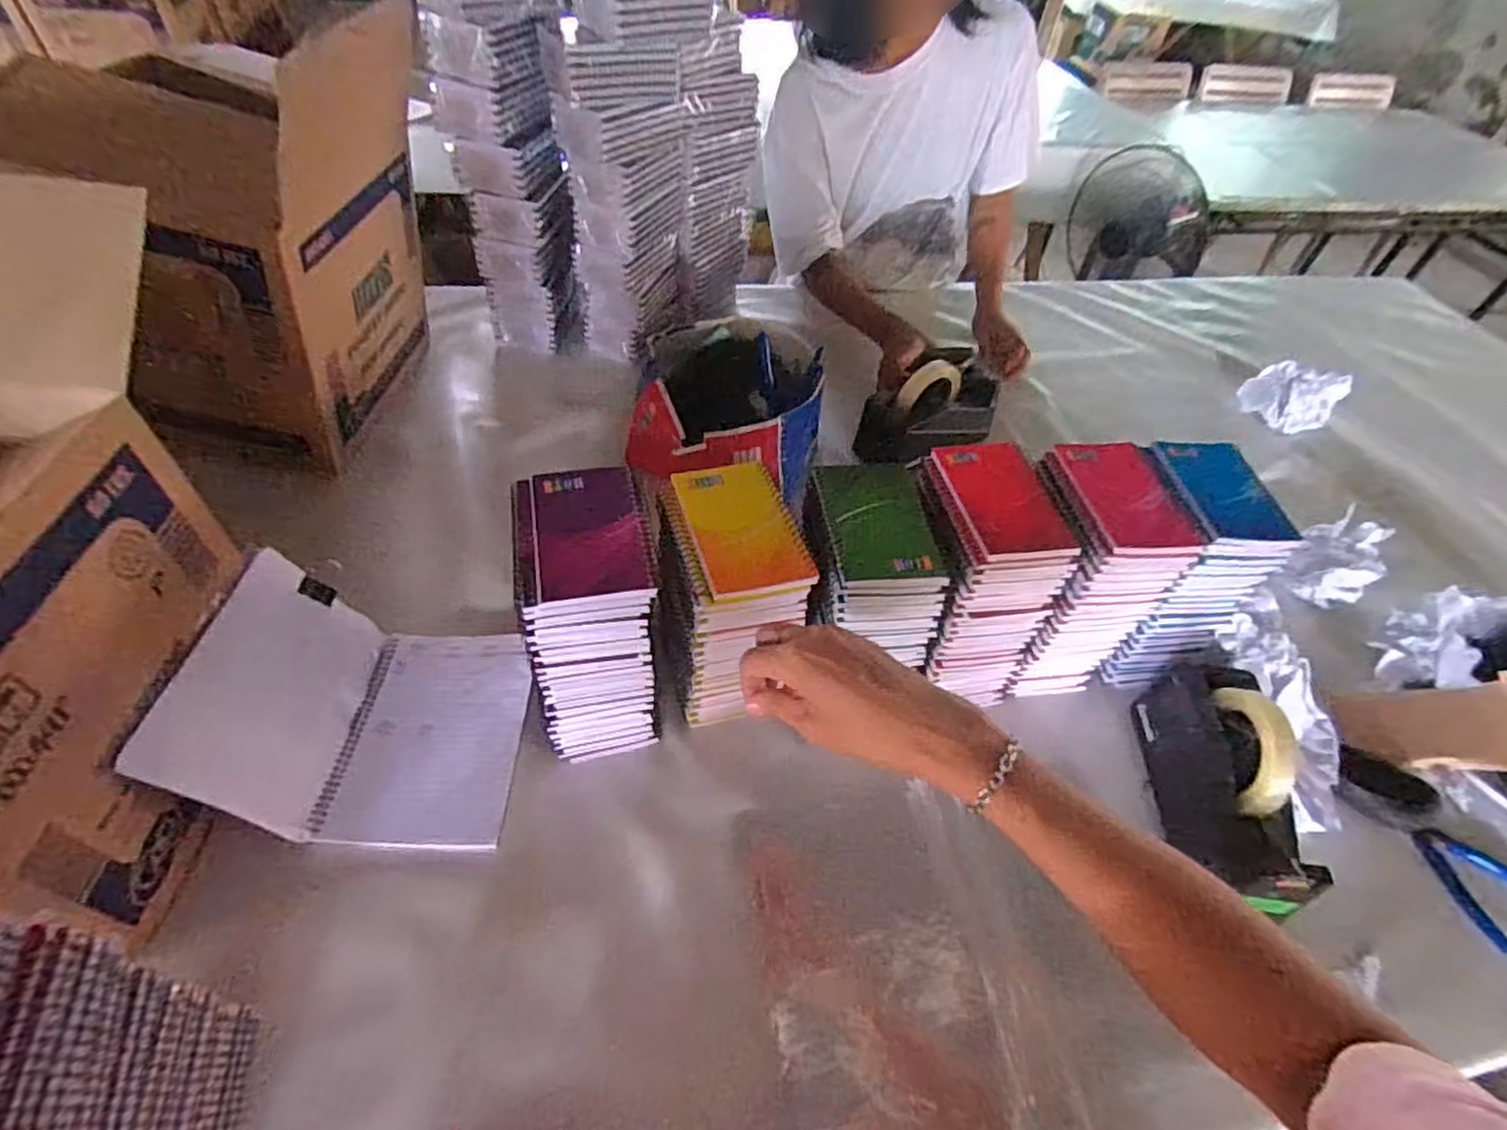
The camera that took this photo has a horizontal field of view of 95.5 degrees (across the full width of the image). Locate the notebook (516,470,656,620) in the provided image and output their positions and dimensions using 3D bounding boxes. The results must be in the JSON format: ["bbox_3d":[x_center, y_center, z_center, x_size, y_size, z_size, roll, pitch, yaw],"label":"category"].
[{"bbox_3d":[-0.131,-0.024,0.522,0.098,0.016,0.133,-7,51,-12],"label":"notebook"}]

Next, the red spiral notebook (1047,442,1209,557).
[{"bbox_3d":[0.328,-0.064,0.606,0.093,0.017,0.121,-4,51,-10],"label":"red spiral notebook"}]

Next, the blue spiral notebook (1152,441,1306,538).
[{"bbox_3d":[0.438,-0.074,0.642,0.085,0.015,0.141,2,50,-5],"label":"blue spiral notebook"}]

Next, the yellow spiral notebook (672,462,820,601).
[{"bbox_3d":[-0.009,-0.033,0.542,0.083,0.015,0.131,-11,52,-15],"label":"yellow spiral notebook"}]

